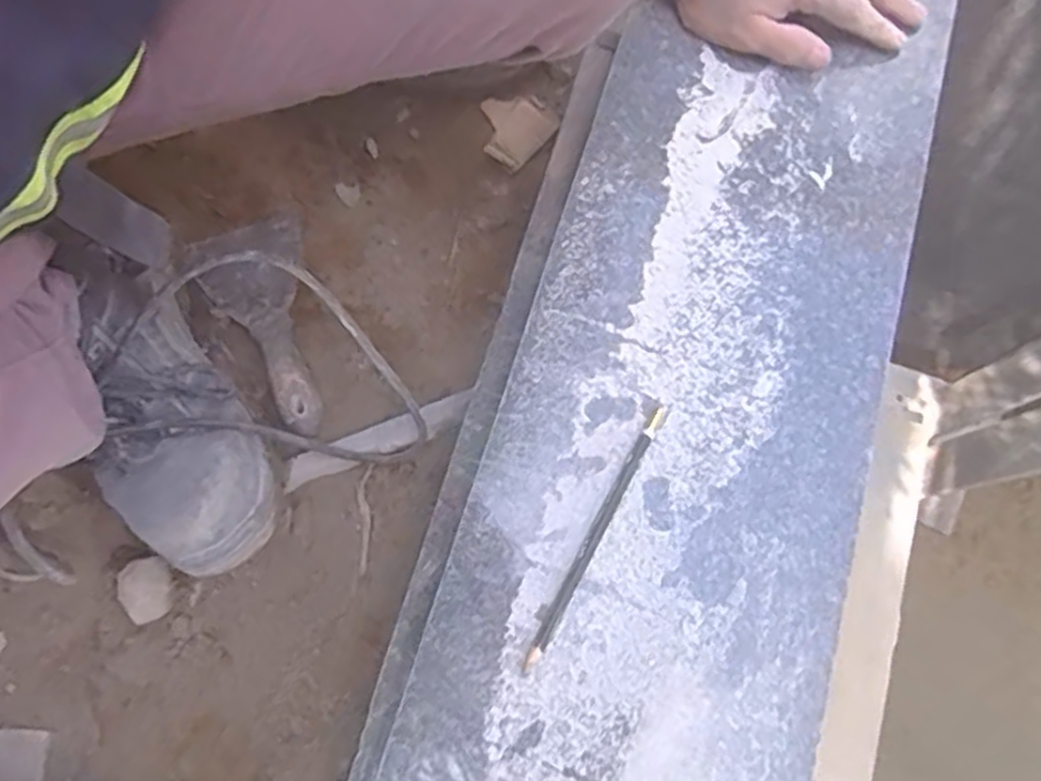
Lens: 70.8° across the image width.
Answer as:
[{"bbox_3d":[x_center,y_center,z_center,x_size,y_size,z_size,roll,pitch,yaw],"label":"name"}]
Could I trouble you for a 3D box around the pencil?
[{"bbox_3d":[0.043,0.078,0.404,0.008,0.006,0.162,28,76,8],"label":"pencil"}]

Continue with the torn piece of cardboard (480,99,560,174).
[{"bbox_3d":[-0.009,-0.241,0.664,0.067,0.019,0.076,-43,79,-10],"label":"torn piece of cardboard"}]

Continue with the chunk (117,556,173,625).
[{"bbox_3d":[-0.273,0.145,0.531,0.037,0.021,0.044,-8,75,-2],"label":"chunk"}]

